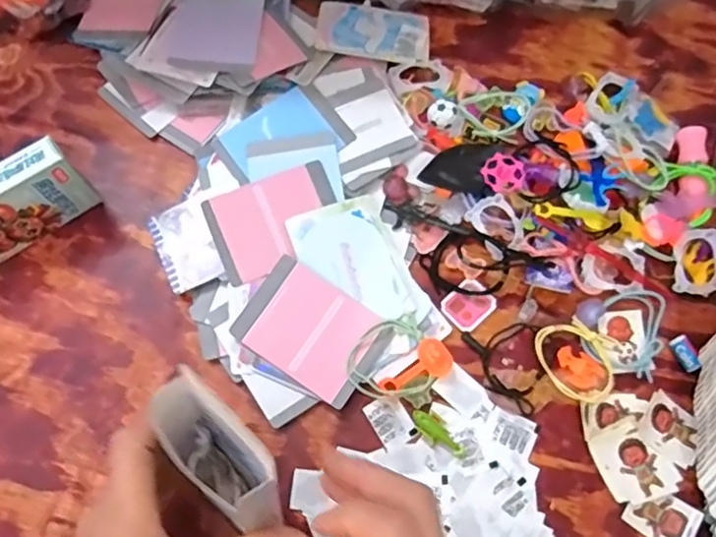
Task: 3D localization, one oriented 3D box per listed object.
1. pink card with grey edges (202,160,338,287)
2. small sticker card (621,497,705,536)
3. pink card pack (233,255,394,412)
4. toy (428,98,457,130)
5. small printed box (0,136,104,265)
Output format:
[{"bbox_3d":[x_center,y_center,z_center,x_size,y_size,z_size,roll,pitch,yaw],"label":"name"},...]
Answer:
[{"bbox_3d":[-0.056,-0.032,0.415,0.087,0.006,0.061,-21,72,-7],"label":"pink card with grey edges"},{"bbox_3d":[0.183,0.149,0.368,0.039,0.008,0.030,33,74,11],"label":"small sticker card"},{"bbox_3d":[-0.029,0.040,0.396,0.088,0.004,0.063,34,80,7],"label":"pink card pack"},{"bbox_3d":[0.061,-0.110,0.443,0.020,0.021,0.016,18,72,7],"label":"toy"},{"bbox_3d":[-0.226,-0.040,0.408,0.090,0.067,0.021,-34,74,-11],"label":"small printed box"}]

